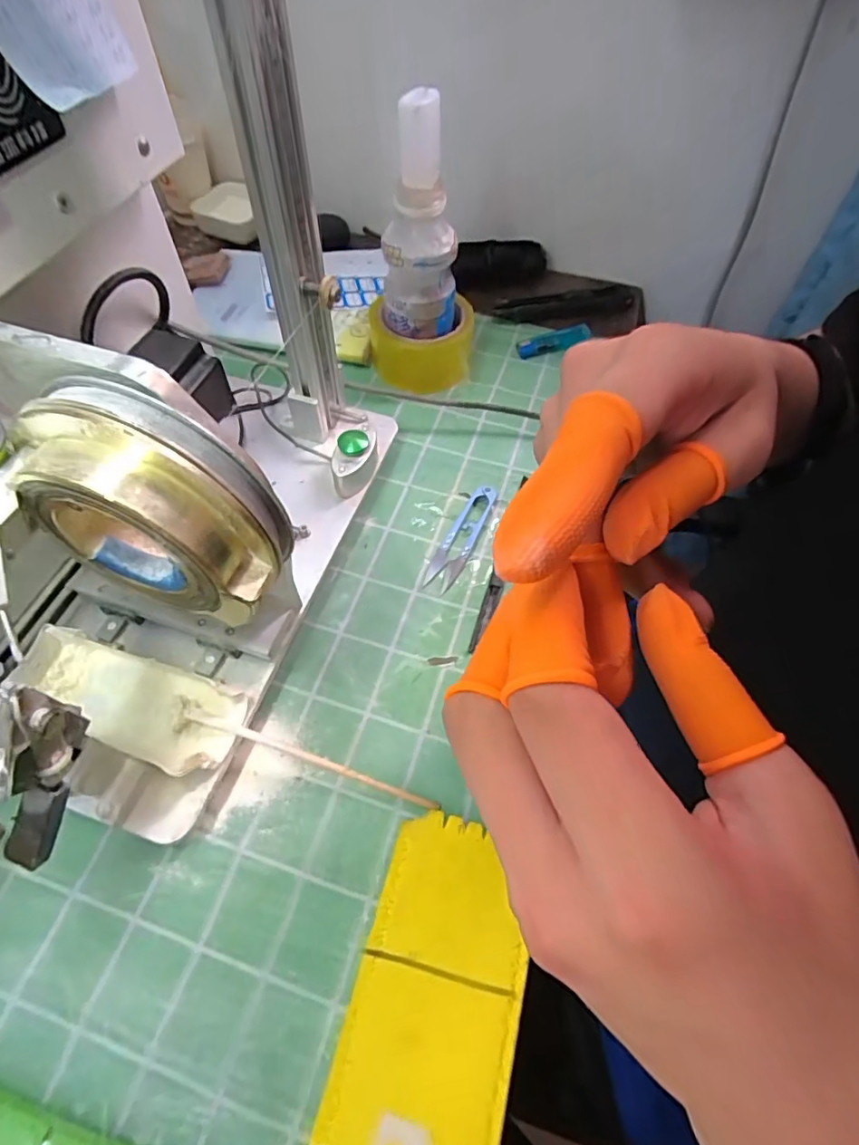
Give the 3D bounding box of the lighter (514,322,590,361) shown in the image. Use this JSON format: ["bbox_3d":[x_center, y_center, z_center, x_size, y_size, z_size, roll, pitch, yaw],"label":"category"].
[{"bbox_3d":[0.129,-0.238,0.549,0.083,0.011,0.023,-23,63,-15],"label":"lighter"}]

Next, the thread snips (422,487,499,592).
[{"bbox_3d":[0.026,-0.030,0.419,0.024,0.009,0.101,26,62,12],"label":"thread snips"}]

